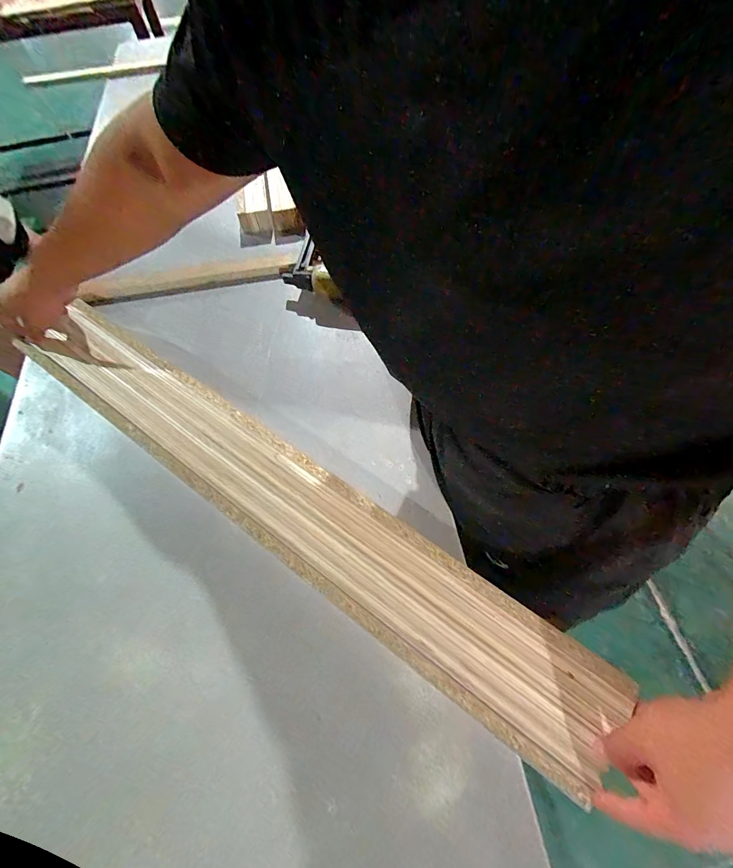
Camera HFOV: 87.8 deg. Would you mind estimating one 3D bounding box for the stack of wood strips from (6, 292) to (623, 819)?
[{"bbox_3d":[-0.107,0.069,0.448,0.794,0.022,0.111,33,69,15],"label":"stack of wood strips"}]

